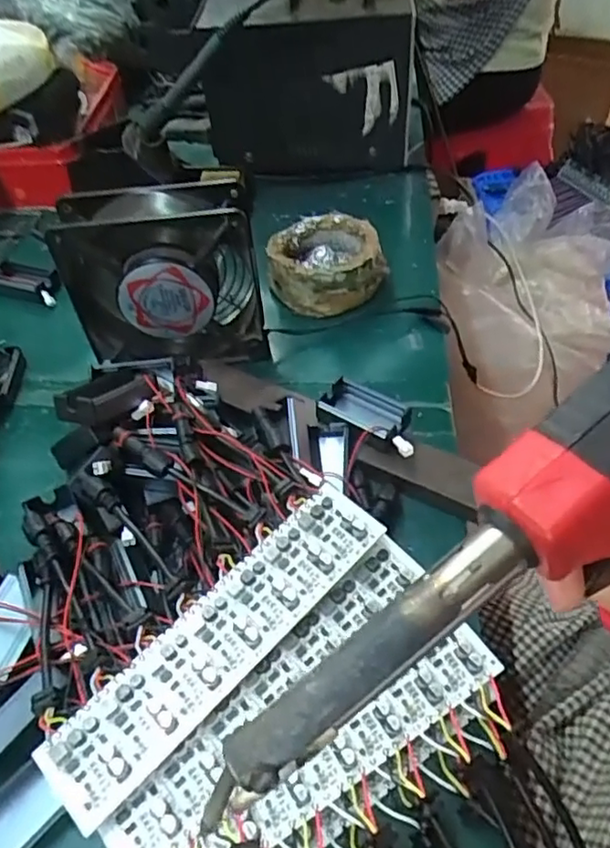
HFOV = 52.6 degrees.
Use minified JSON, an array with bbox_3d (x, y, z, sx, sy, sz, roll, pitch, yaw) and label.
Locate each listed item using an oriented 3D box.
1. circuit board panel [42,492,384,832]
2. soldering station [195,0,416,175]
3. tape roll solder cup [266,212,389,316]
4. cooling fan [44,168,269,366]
[{"bbox_3d":[-0.036,0.092,0.276,0.040,0.005,0.171,38,64,25],"label":"circuit board panel"},{"bbox_3d":[0.003,-0.327,0.582,0.190,0.156,0.127,-7,49,-2],"label":"soldering station"},{"bbox_3d":[0.015,-0.128,0.490,0.086,0.042,0.076,-10,49,-5],"label":"tape roll solder cup"},{"bbox_3d":[-0.093,-0.096,0.420,0.122,0.122,0.047,-3,49,1],"label":"cooling fan"}]

